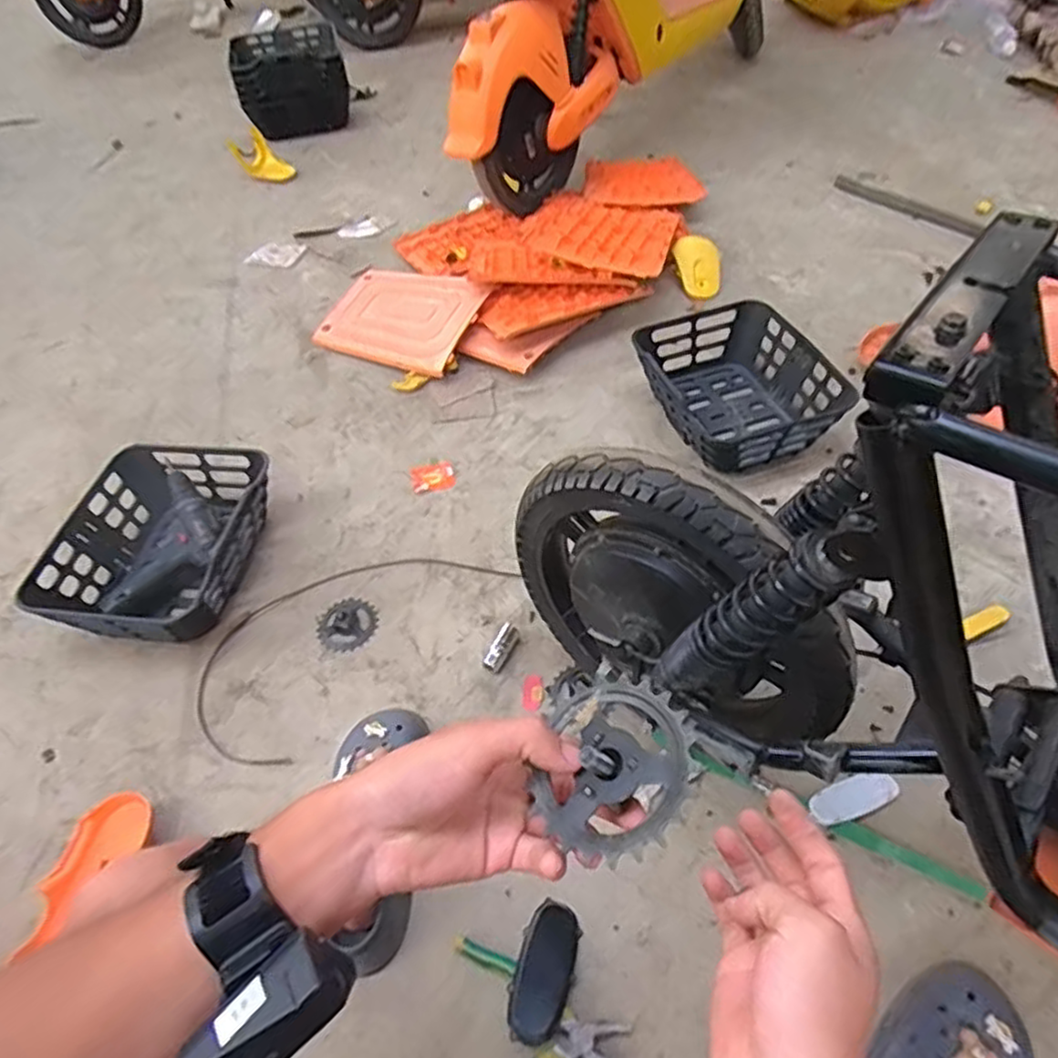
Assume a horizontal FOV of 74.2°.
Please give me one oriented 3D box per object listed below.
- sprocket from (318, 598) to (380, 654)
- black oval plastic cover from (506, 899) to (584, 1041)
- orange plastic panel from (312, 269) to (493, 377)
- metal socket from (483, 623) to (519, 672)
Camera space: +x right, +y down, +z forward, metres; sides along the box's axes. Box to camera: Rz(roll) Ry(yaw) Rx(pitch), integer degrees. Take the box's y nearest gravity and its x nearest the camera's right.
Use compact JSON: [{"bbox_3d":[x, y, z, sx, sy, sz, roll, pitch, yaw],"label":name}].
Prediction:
[{"bbox_3d":[-0.261,0.137,1.011,0.086,0.006,0.089,-3,52,4],"label":"sprocket"},{"bbox_3d":[0.016,0.446,0.709,0.056,0.019,0.125,10,42,14],"label":"black oval plastic cover"},{"bbox_3d":[-0.258,-0.436,1.422,0.320,0.023,0.242,17,66,21],"label":"orange plastic panel"},{"bbox_3d":[-0.036,0.164,0.954,0.025,0.028,0.076,18,56,19],"label":"metal socket"}]

